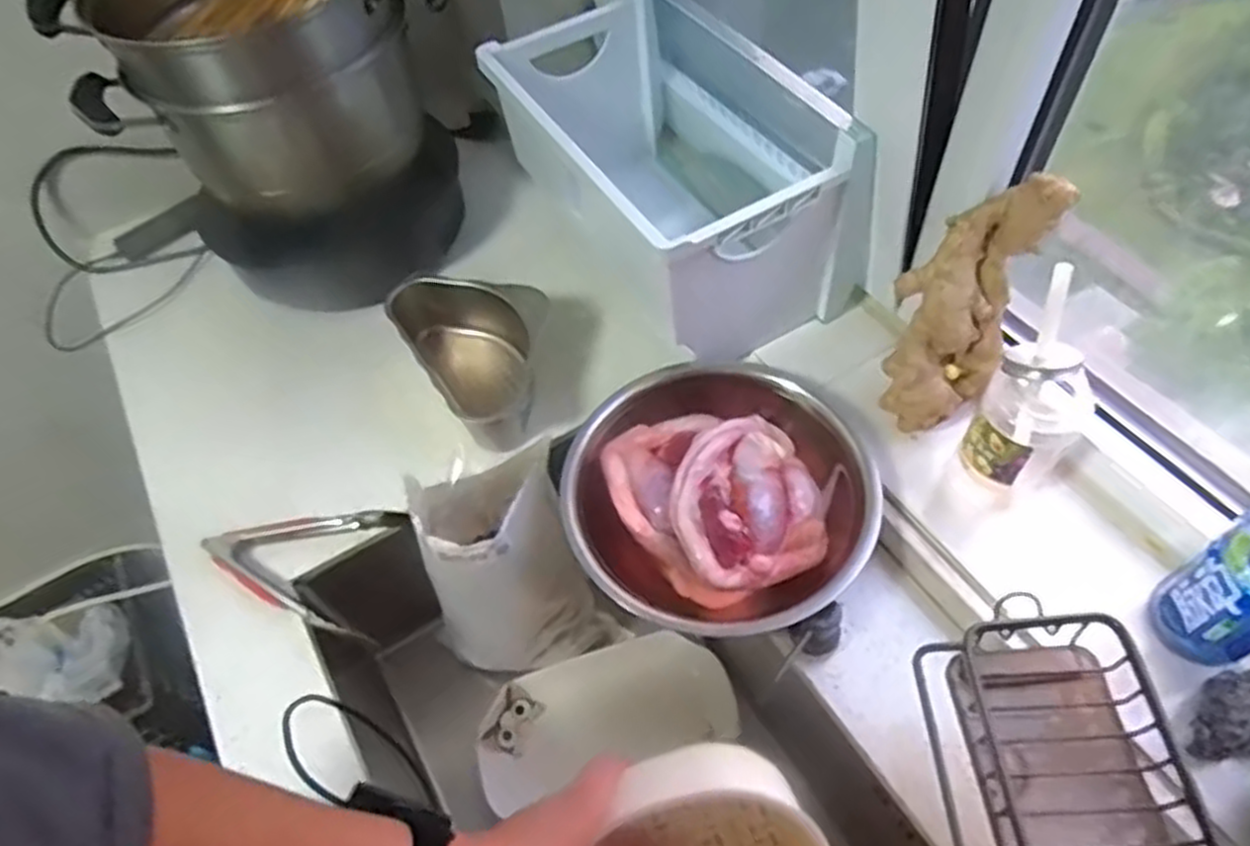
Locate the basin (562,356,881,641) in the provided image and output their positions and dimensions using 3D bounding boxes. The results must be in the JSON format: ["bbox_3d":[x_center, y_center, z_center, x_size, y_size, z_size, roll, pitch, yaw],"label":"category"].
[{"bbox_3d":[0.077,0.070,0.687,0.244,0.101,0.261,-2,54,3],"label":"basin"}]

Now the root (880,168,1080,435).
[{"bbox_3d":[0.287,-0.101,0.658,0.093,0.230,0.061,30,34,24],"label":"root"}]

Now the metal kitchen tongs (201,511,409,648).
[{"bbox_3d":[-0.305,0.129,0.720,0.178,0.027,0.113,7,55,10],"label":"metal kitchen tongs"}]

